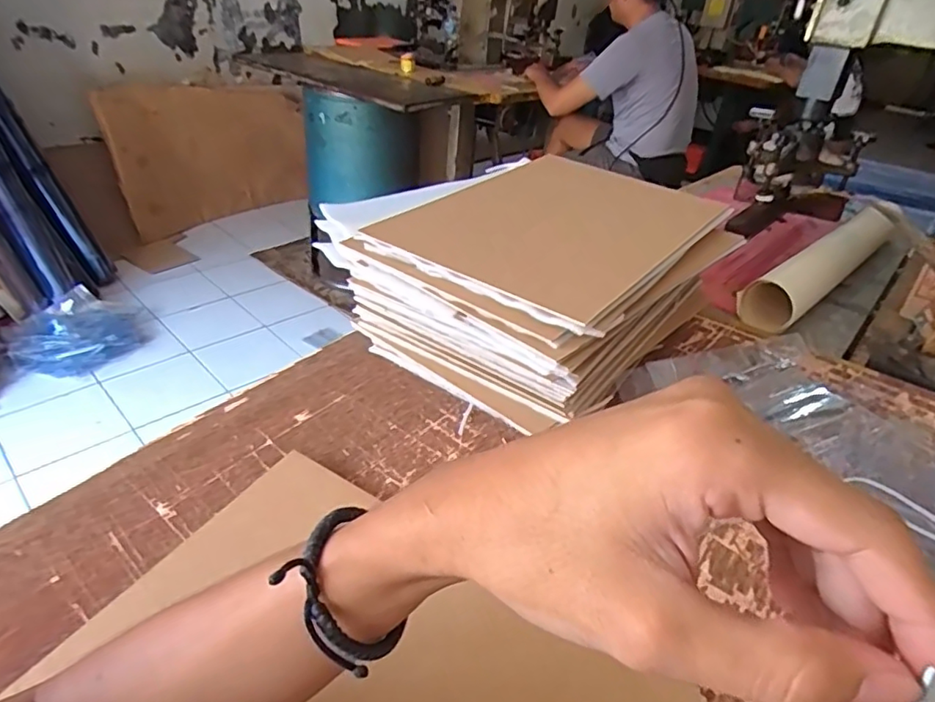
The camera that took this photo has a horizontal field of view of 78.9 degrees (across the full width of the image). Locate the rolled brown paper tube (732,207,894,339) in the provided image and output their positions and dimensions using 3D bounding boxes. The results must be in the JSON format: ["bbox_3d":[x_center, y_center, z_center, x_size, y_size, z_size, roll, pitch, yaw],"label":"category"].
[{"bbox_3d":[0.517,-0.120,0.821,0.400,0.059,0.062,-24,44,-35],"label":"rolled brown paper tube"}]

